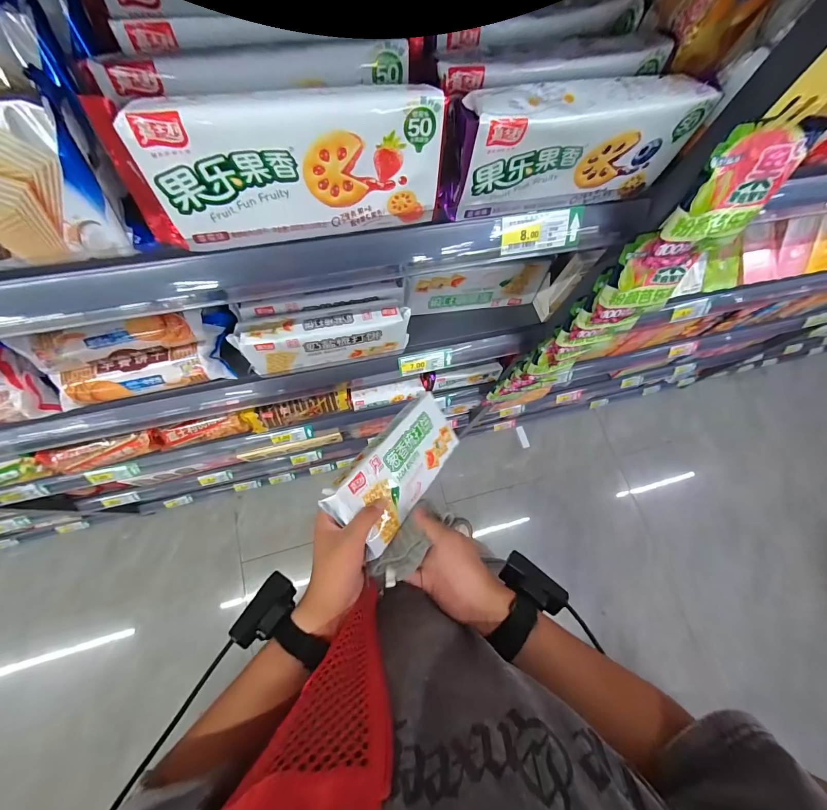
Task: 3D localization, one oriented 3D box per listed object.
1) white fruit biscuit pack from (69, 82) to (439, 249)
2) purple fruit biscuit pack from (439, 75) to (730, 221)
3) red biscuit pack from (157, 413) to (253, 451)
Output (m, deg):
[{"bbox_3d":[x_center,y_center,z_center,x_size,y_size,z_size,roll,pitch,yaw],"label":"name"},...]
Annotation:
[{"bbox_3d":[-0.099,-0.192,0.285,0.239,0.104,0.045,-14,60,-6],"label":"white fruit biscuit pack"},{"bbox_3d":[0.136,-0.233,0.315,0.221,0.092,0.047,-13,74,-9],"label":"purple fruit biscuit pack"},{"bbox_3d":[-0.441,0.053,0.737,0.184,0.043,0.043,-11,74,-8],"label":"red biscuit pack"}]

